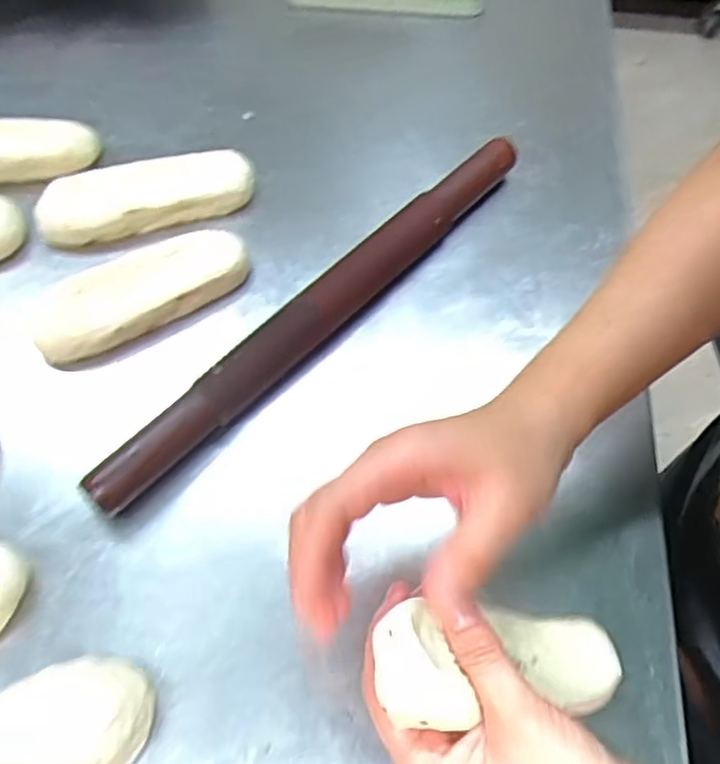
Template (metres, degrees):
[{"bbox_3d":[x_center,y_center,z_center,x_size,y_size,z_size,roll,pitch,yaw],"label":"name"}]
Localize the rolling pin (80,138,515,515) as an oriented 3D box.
[{"bbox_3d":[-0.020,-0.054,0.460,0.029,0.033,0.379,40,66,19],"label":"rolling pin"}]

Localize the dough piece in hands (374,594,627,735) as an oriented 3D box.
[{"bbox_3d":[0.067,0.123,0.305,0.033,0.148,0.048,-30,54,32],"label":"dough piece in hands"}]

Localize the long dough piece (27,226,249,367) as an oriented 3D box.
[{"bbox_3d":[-0.150,-0.063,0.466,0.153,0.026,0.056,-30,65,-18],"label":"long dough piece"}]

